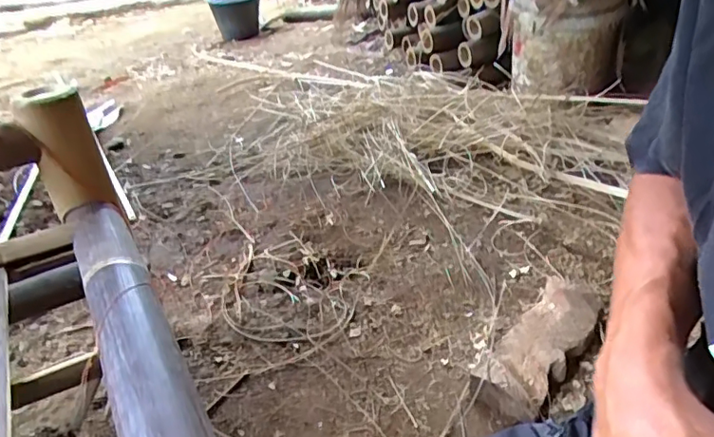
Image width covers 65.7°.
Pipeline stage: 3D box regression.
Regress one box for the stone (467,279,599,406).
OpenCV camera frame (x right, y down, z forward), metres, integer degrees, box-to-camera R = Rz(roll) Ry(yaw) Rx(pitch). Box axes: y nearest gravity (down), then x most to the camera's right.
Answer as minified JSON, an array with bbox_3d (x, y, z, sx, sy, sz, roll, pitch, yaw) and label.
[{"bbox_3d":[0.303,0.200,0.912,0.108,0.058,0.295,20,42,35],"label":"stone"}]

